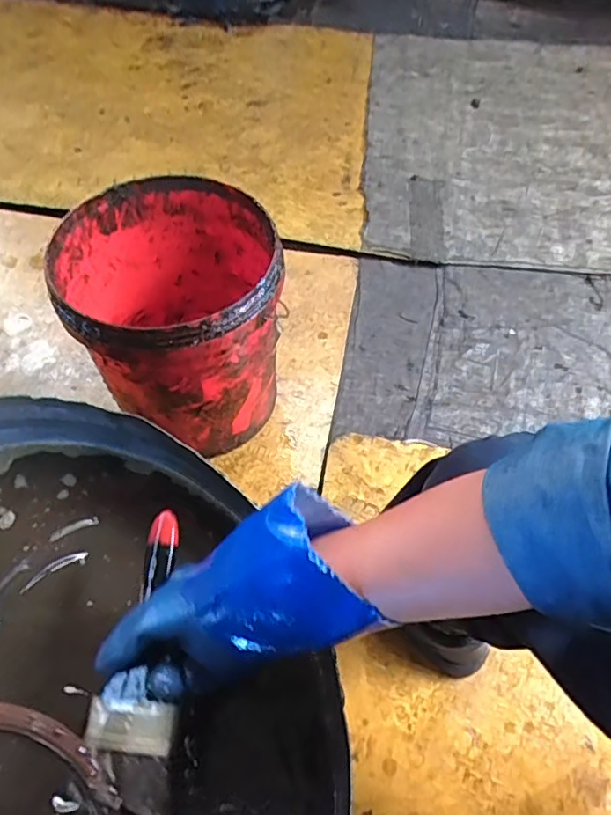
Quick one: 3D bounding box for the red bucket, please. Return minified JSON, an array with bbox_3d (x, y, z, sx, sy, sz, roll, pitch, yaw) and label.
[{"bbox_3d":[-0.183,-0.135,0.863,0.288,0.287,0.316,0,58,-1],"label":"red bucket"}]

